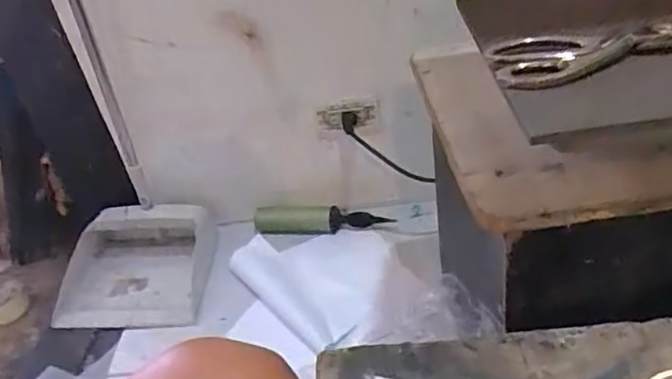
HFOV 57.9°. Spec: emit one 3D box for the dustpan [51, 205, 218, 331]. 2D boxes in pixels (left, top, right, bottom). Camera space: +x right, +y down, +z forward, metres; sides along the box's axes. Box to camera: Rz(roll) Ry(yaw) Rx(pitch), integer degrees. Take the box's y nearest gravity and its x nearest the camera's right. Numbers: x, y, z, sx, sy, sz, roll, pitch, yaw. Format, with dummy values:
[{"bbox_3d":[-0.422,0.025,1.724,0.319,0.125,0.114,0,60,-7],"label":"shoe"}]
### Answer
[{"bbox_3d":[-0.375,0.138,1.148,0.301,0.145,0.197,-7,35,-1],"label":"dustpan"}]

